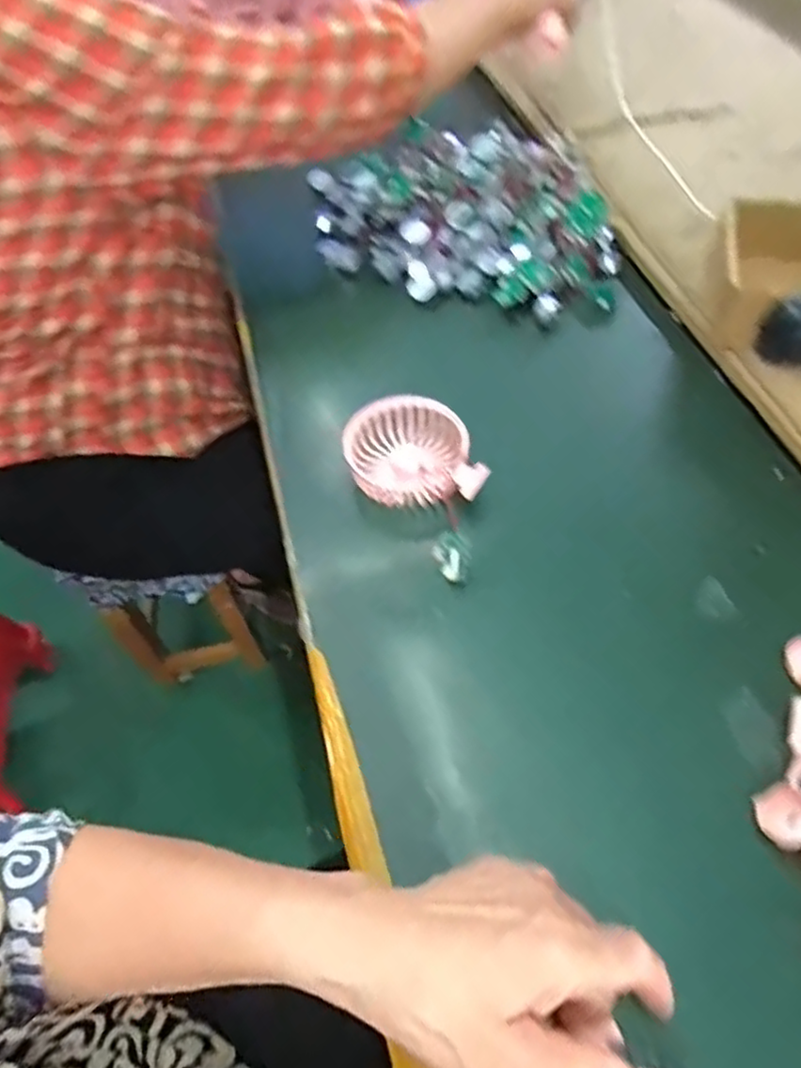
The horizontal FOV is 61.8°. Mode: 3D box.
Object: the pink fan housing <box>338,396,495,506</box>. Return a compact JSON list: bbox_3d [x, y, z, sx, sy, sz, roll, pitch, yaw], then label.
[{"bbox_3d":[0.007,-0.056,0.503,0.092,0.034,0.099,-14,56,-12],"label":"pink fan housing"}]

